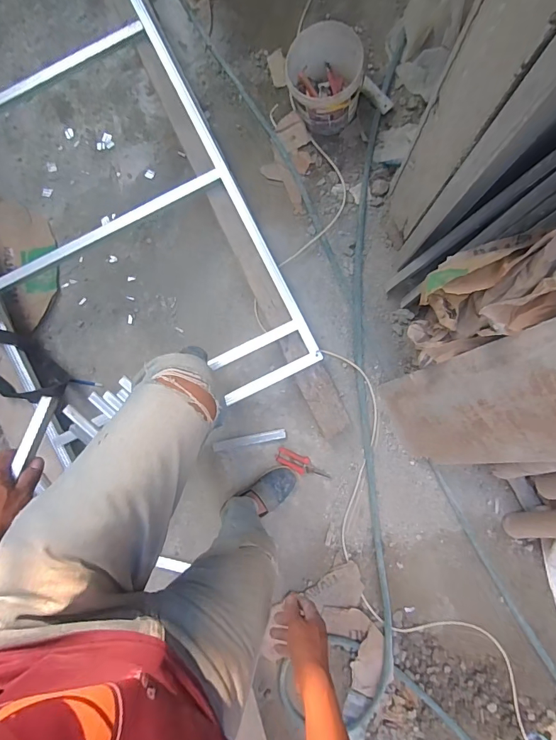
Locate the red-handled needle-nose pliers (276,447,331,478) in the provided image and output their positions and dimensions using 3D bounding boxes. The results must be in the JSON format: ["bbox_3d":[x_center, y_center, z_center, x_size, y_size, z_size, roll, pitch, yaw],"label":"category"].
[{"bbox_3d":[0.073,0.277,1.178,0.161,0.012,0.050,24,88,4],"label":"red-handled needle-nose pliers"}]

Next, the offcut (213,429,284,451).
[{"bbox_3d":[-0.085,0.207,1.189,0.212,0.016,0.030,-11,86,2],"label":"offcut"}]

